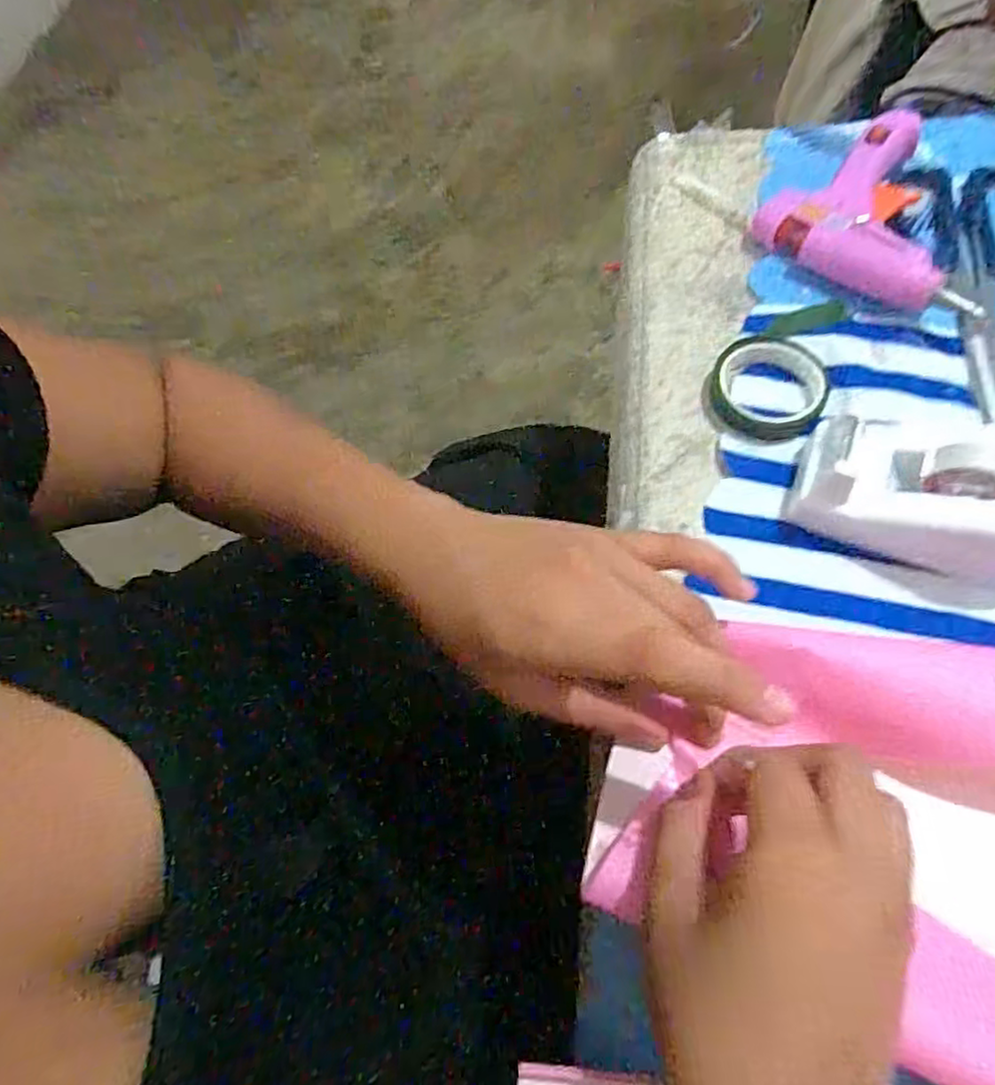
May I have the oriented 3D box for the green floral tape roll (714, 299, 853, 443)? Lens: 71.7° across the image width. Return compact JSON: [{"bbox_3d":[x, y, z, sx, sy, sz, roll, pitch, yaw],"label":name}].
[{"bbox_3d":[0.142,-0.090,0.352,0.055,0.012,0.086,16,67,15],"label":"green floral tape roll"}]

